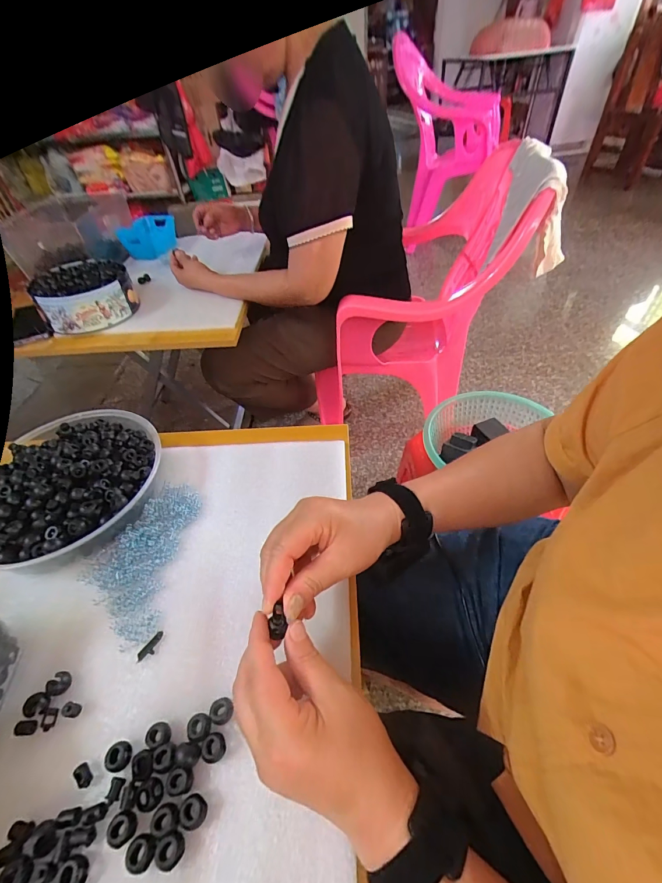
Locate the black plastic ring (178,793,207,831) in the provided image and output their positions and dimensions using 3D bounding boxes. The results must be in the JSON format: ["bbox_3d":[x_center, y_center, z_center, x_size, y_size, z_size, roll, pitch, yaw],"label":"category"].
[{"bbox_3d":[-0.095,0.254,0.255,0.017,0.007,0.017,-3,46,3],"label":"black plastic ring"}]

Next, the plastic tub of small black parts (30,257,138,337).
[{"bbox_3d":[-0.505,-0.300,0.767,0.155,0.081,0.159,-3,46,3],"label":"plastic tub of small black parts"}]

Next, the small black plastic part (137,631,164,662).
[{"bbox_3d":[-0.163,0.186,0.337,0.011,0.004,0.027,26,54,27],"label":"small black plastic part"}]

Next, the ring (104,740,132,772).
[{"bbox_3d":[-0.159,0.236,0.279,0.018,0.009,0.018,-3,46,3],"label":"ring"}]

